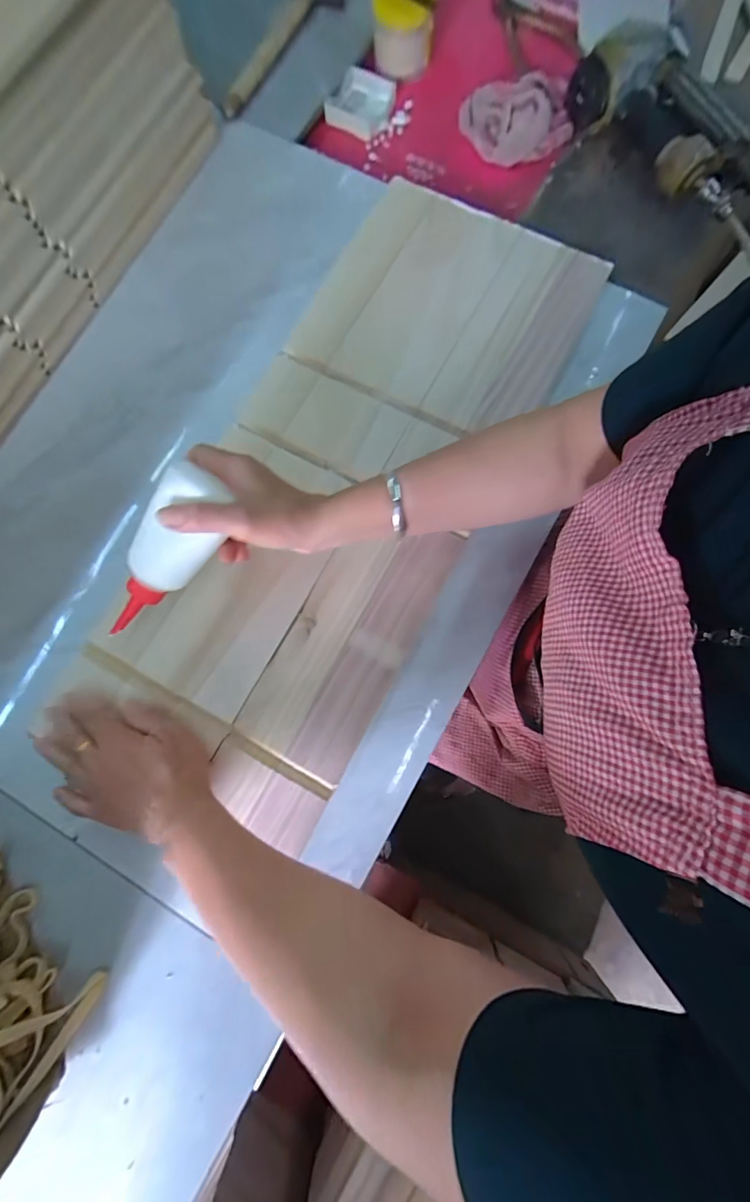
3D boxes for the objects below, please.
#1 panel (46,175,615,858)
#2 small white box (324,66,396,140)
[{"bbox_3d":[-0.018,-0.139,0.453,0.311,0.017,0.697,22,80,5],"label":"panel"},{"bbox_3d":[-0.020,-0.666,0.565,0.078,0.028,0.074,20,80,4],"label":"small white box"}]

